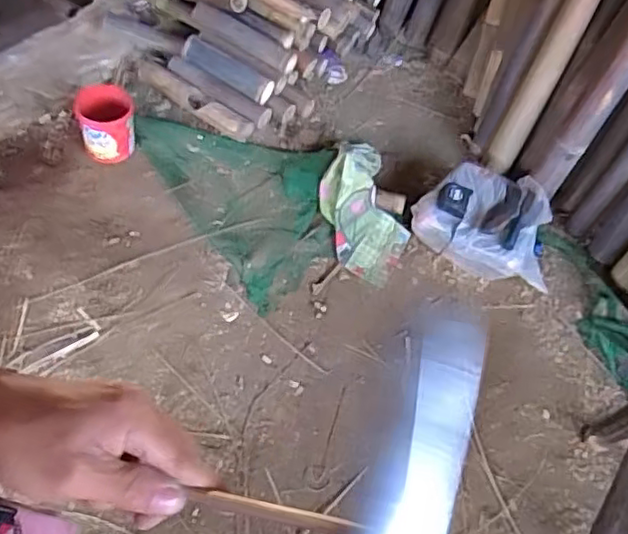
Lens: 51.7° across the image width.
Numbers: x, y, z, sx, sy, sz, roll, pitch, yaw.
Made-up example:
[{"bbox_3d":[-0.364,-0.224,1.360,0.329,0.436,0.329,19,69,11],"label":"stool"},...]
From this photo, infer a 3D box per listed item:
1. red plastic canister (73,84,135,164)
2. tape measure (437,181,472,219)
[{"bbox_3d":[-0.550,-0.375,1.722,0.146,0.153,0.156,-11,61,-16],"label":"red plastic canister"},{"bbox_3d":[0.362,-0.173,1.674,0.074,0.029,0.088,25,58,6],"label":"tape measure"}]

